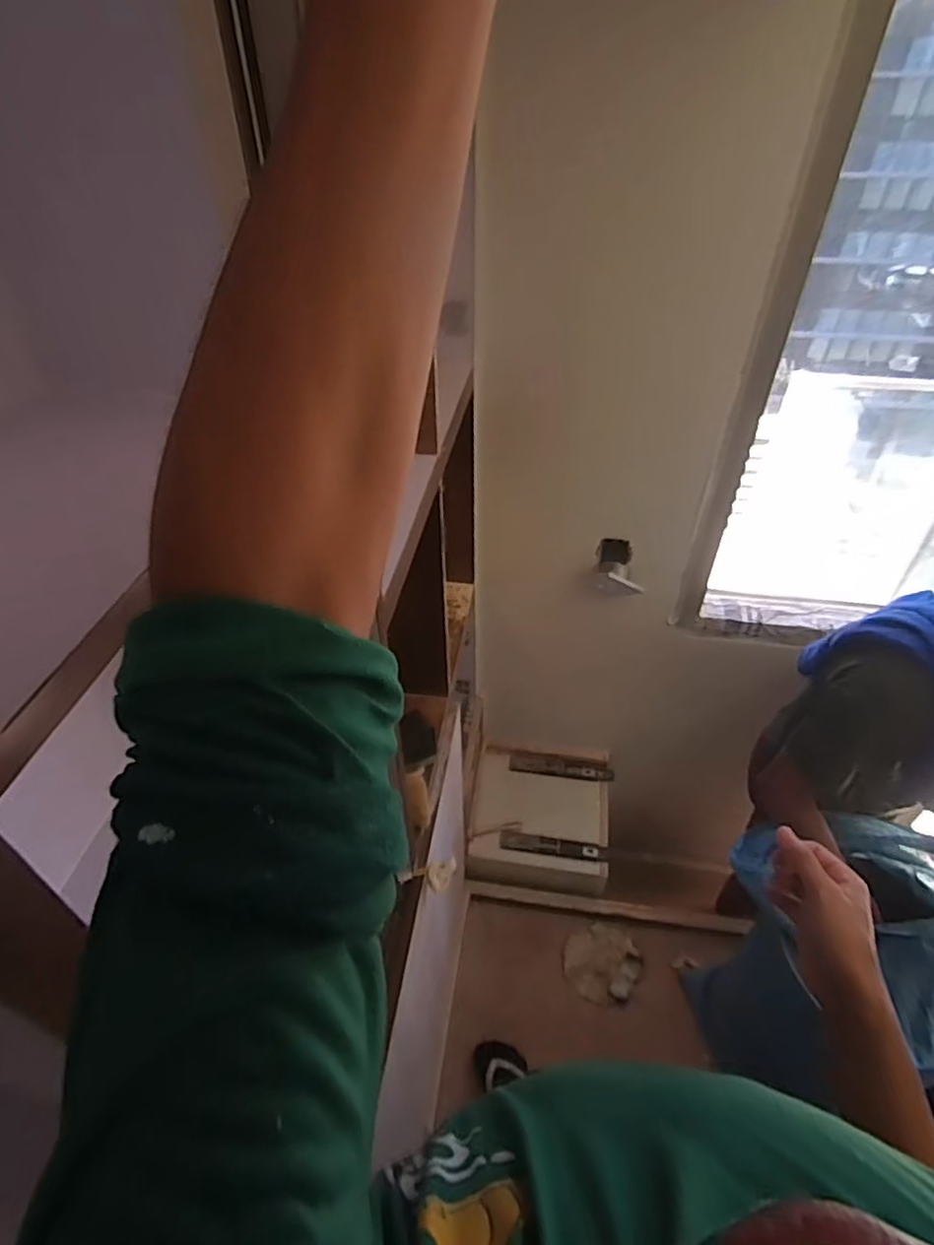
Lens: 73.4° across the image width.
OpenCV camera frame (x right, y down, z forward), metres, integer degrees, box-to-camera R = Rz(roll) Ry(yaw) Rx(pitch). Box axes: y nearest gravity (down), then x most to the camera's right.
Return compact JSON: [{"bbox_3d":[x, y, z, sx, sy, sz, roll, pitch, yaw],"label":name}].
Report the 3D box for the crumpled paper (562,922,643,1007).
[{"bbox_3d":[0.320,0.809,1.489,0.167,0.022,0.167,27,49,27],"label":"crumpled paper"}]

